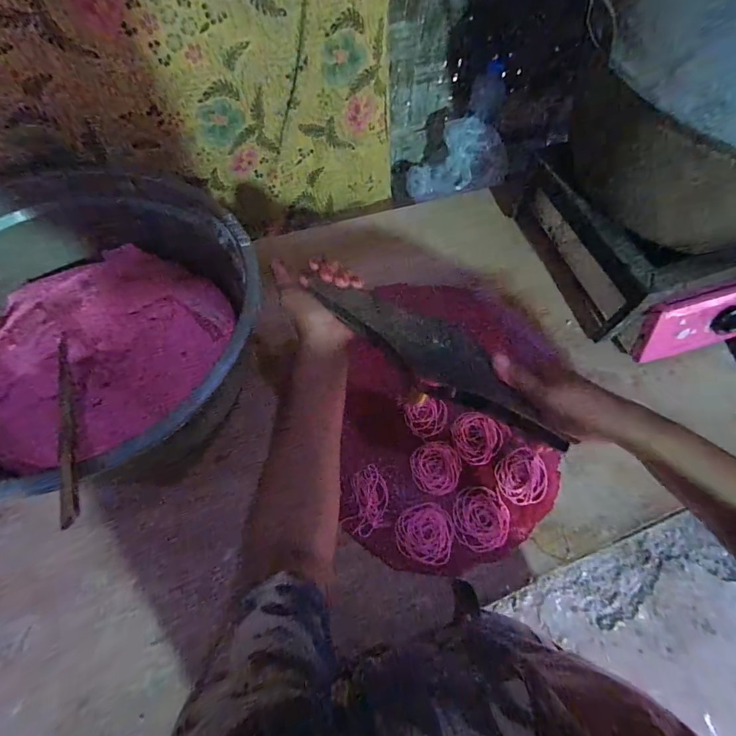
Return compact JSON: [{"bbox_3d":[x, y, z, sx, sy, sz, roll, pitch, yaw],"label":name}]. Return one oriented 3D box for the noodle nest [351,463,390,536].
[{"bbox_3d":[0.005,0.170,0.512,0.043,0.005,0.083,-6,65,-6],"label":"noodle nest"}]

